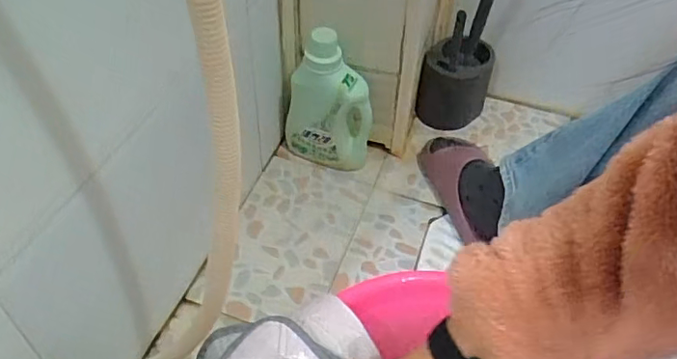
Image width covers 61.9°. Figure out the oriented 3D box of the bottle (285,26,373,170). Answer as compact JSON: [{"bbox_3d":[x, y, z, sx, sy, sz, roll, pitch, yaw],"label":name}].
[{"bbox_3d":[-0.018,-0.116,0.898,0.126,0.233,0.081,15,47,11],"label":"bottle"}]

